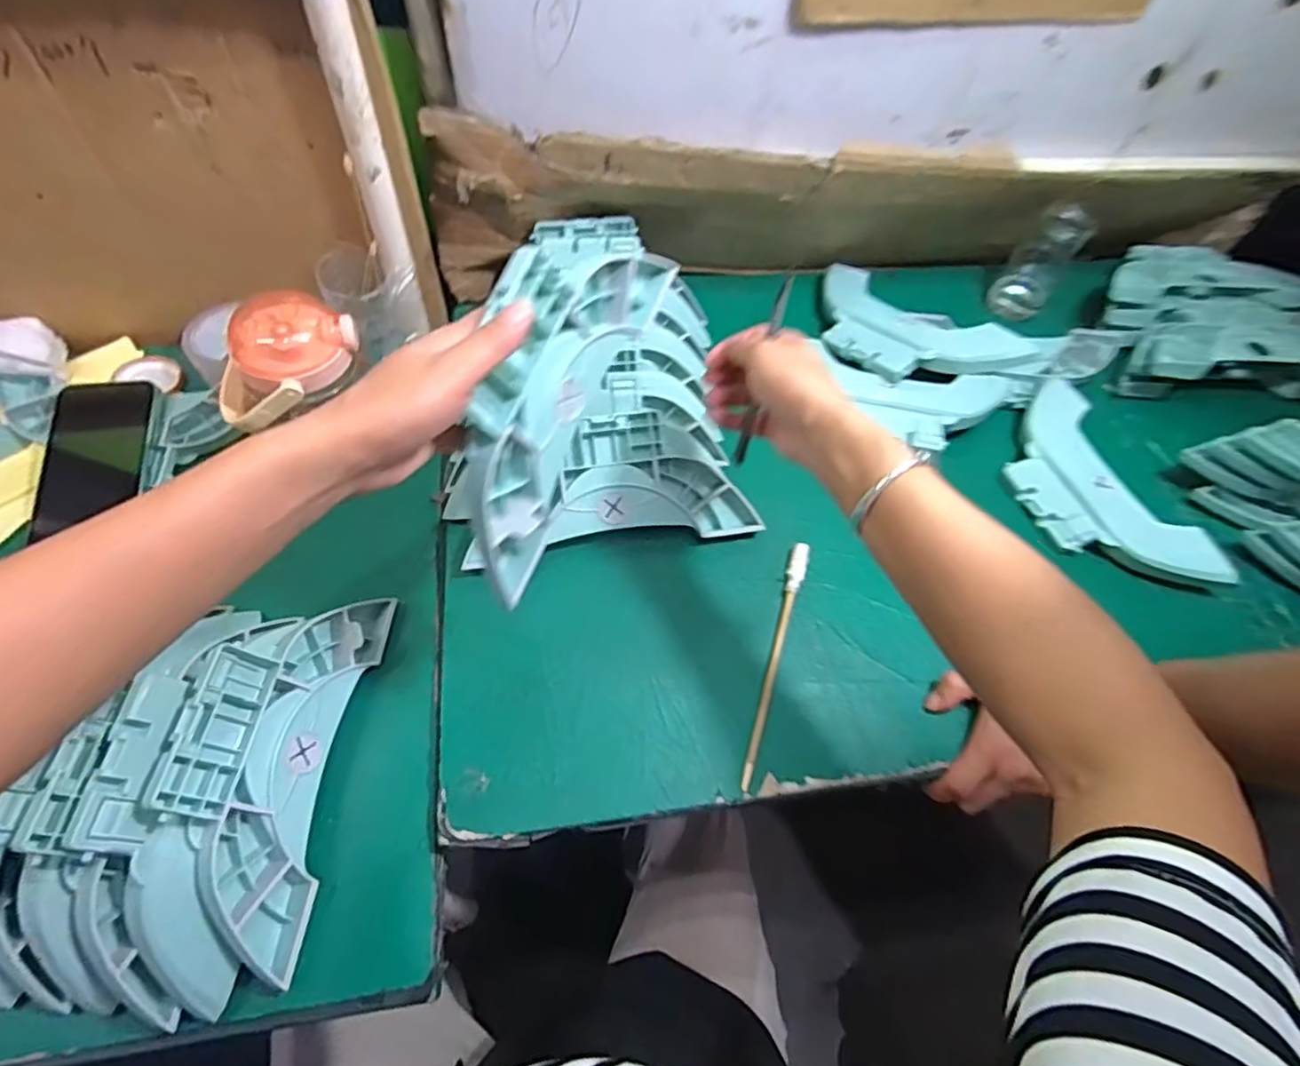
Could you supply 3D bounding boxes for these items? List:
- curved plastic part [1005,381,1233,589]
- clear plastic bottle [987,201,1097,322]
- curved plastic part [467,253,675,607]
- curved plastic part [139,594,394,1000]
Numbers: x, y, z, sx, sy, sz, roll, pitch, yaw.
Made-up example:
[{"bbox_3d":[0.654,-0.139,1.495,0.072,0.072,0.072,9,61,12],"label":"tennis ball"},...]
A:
[{"bbox_3d":[0.421,-0.042,0.619,0.110,0.030,0.238,-14,62,-12],"label":"curved plastic part"},{"bbox_3d":[0.452,-0.314,0.754,0.061,0.138,0.059,30,62,13],"label":"clear plastic bottle"},{"bbox_3d":[-0.065,-0.091,0.395,0.035,0.116,0.244,20,82,35],"label":"curved plastic part"},{"bbox_3d":[-0.260,0.149,0.432,0.042,0.117,0.251,-17,55,26],"label":"curved plastic part"}]

